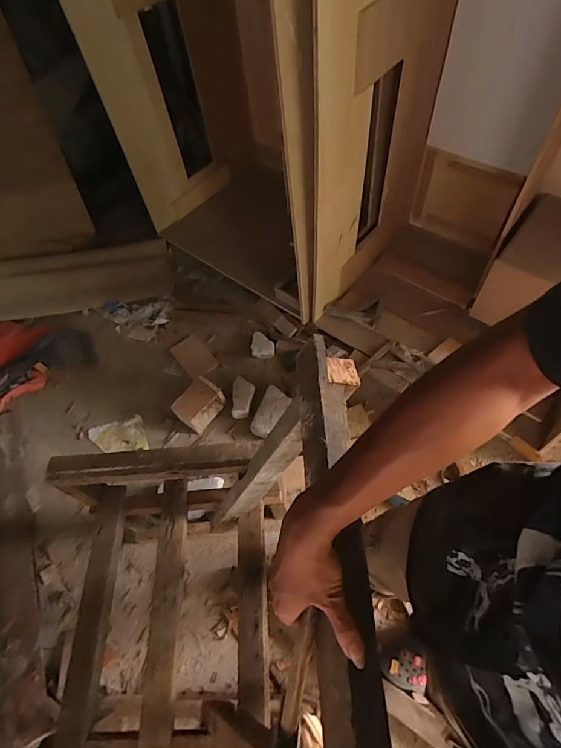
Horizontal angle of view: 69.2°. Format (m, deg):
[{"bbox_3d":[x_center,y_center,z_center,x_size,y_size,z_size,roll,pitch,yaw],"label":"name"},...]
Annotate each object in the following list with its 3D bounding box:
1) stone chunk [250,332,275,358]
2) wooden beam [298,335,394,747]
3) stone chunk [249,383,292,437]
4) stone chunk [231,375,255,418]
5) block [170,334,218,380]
[{"bbox_3d":[-0.071,-0.116,1.633,0.092,0.057,0.097,-6,59,1],"label":"stone chunk"},{"bbox_3d":[0.063,0.195,0.451,0.063,0.058,0.542,-3,59,0],"label":"wooden beam"},{"bbox_3d":[-0.027,0.135,1.455,0.119,0.062,0.185,19,63,17],"label":"stone chunk"},{"bbox_3d":[-0.131,0.089,1.516,0.097,0.082,0.166,3,59,8],"label":"stone chunk"},{"bbox_3d":[-0.354,-0.071,1.678,0.119,0.015,0.176,-39,81,-20],"label":"block"}]

